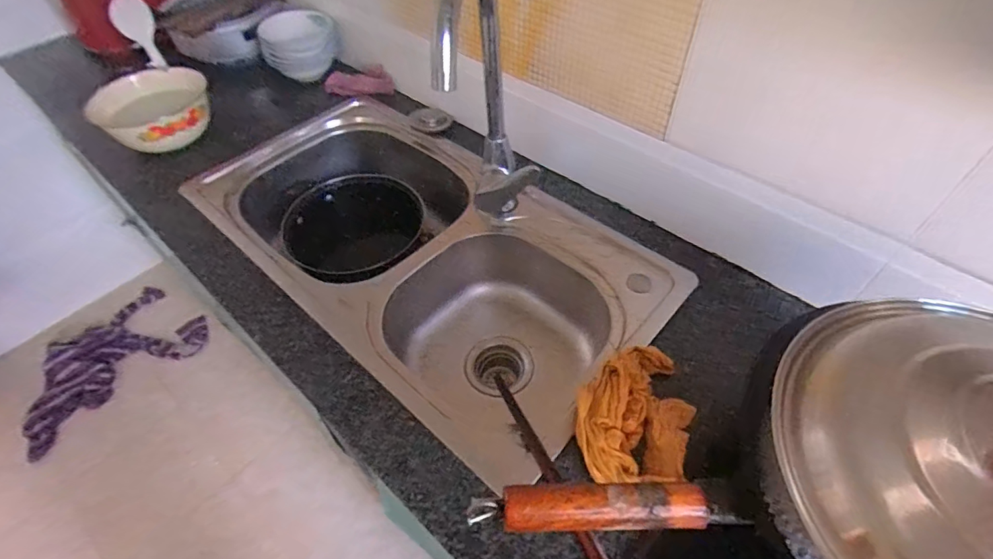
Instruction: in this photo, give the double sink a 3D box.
[{"bbox_3d":[-0.126,-0.019,0.841,0.771,0.215,0.401,34,59,25],"label":"double sink"}]

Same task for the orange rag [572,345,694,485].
[{"bbox_3d":[0.158,0.157,0.557,0.122,0.044,0.172,18,54,15],"label":"orange rag"}]

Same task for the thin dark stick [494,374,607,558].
[{"bbox_3d":[0.057,0.209,0.533,0.015,0.007,0.248,-22,54,-16],"label":"thin dark stick"}]

